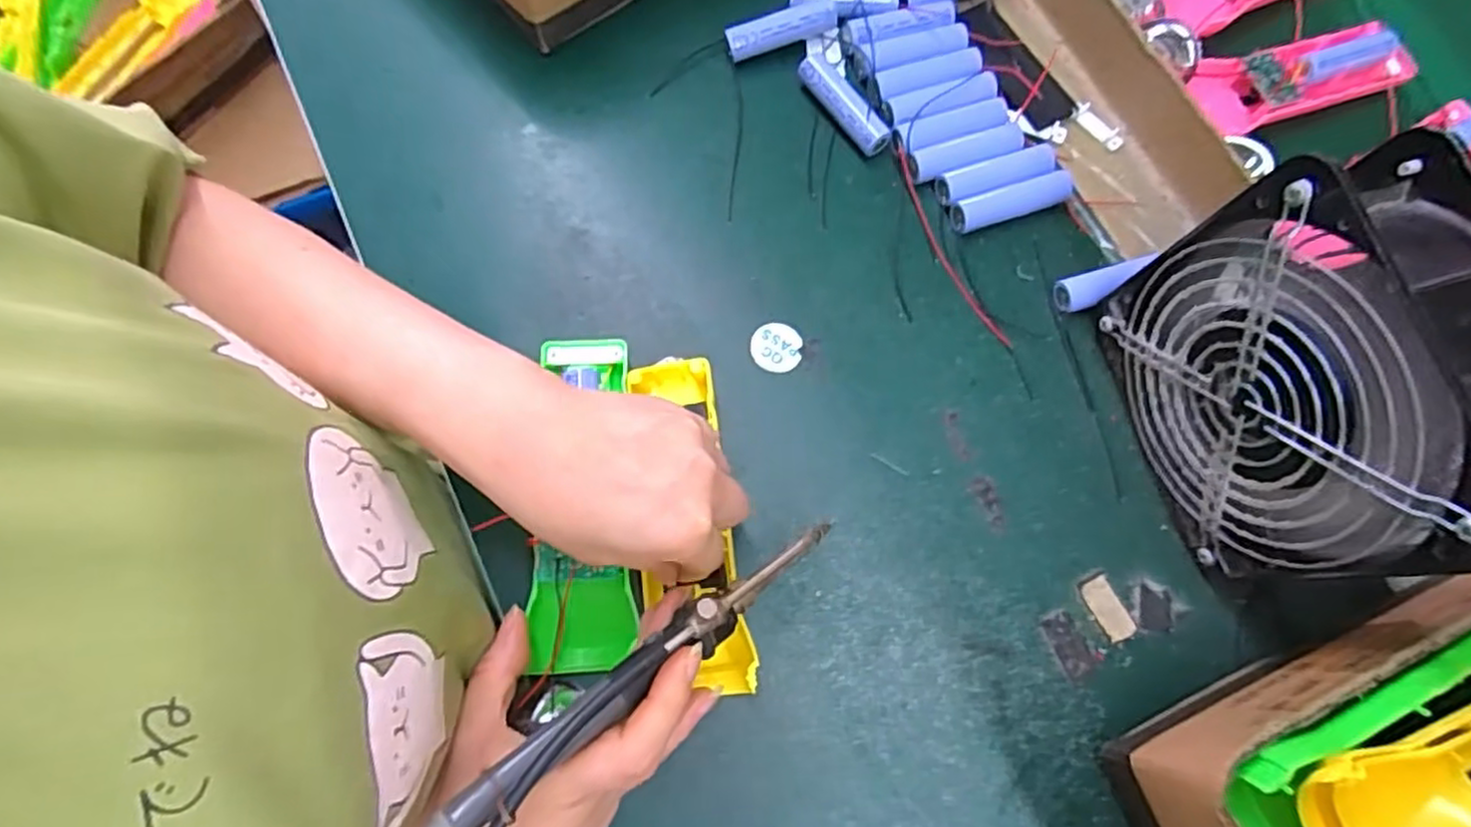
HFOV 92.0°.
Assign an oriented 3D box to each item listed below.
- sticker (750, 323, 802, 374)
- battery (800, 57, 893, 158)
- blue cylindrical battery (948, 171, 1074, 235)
[{"bbox_3d":[0.022,-0.035,0.375,0.026,0.004,0.026,1,72,-2],"label":"sticker"},{"bbox_3d":[0.062,-0.176,0.404,0.019,0.017,0.064,-34,76,-12],"label":"battery"},{"bbox_3d":[0.153,-0.116,0.393,0.071,0.013,0.018,-18,73,-8],"label":"blue cylindrical battery"}]

